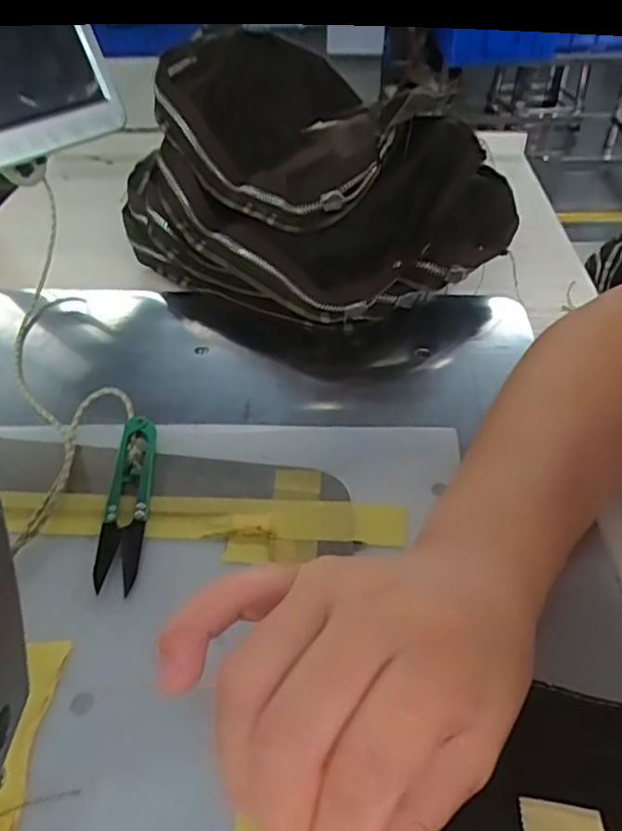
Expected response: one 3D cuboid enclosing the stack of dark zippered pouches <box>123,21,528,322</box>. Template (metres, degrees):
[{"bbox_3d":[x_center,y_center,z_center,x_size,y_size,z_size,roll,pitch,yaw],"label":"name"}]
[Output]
[{"bbox_3d":[-0.006,-0.168,0.479,0.214,0.142,0.266,-25,49,-22],"label":"stack of dark zippered pouches"}]

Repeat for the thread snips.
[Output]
[{"bbox_3d":[-0.095,0.042,0.326,0.021,0.010,0.103,-3,45,-1],"label":"thread snips"}]

